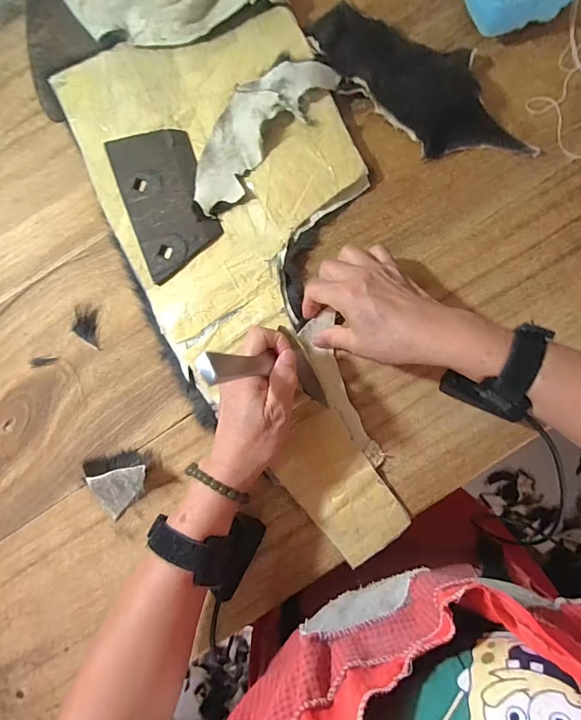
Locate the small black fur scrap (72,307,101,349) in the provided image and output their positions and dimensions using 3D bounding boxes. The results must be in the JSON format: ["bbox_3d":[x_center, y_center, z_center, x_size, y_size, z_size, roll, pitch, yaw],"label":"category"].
[{"bbox_3d":[-0.222,-0.033,0.424,0.026,0.011,0.044,-7,83,4],"label":"small black fur scrap"}]

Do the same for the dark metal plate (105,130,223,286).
[{"bbox_3d":[-0.137,-0.179,0.431,0.088,0.005,0.168,-21,82,2],"label":"dark metal plate"}]

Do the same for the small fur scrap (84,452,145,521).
[{"bbox_3d":[-0.173,0.126,0.398,0.058,0.018,0.060,-1,83,5],"label":"small fur scrap"}]

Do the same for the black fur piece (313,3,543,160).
[{"bbox_3d":[0.137,-0.292,0.415,0.255,0.032,0.095,42,88,8],"label":"black fur piece"}]

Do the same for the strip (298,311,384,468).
[{"bbox_3d":[0.049,0.031,0.392,0.038,0.009,0.156,-18,81,1],"label":"strip"}]

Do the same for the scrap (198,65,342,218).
[{"bbox_3d":[-0.039,-0.248,0.416,0.074,0.030,0.197,41,88,8],"label":"scrap"}]

